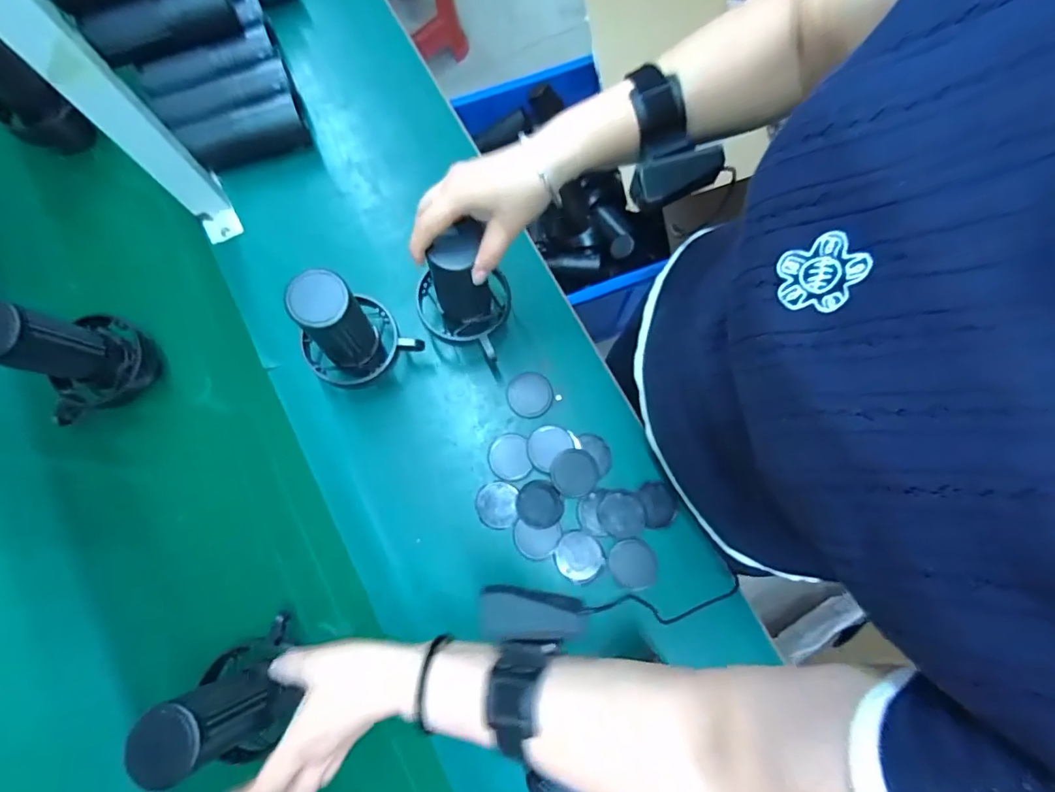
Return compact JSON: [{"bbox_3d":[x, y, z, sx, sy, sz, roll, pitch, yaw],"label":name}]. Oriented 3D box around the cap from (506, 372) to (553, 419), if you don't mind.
[{"bbox_3d":[0.003,-0.001,0.577,0.051,0.004,0.053,0,75,-1],"label":"cap"}]

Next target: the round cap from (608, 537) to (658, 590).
[{"bbox_3d":[0.110,0.175,0.534,0.050,0.004,0.049,0,75,-1],"label":"round cap"}]

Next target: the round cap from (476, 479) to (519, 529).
[{"bbox_3d":[-0.033,0.117,0.548,0.045,0.006,0.049,0,75,-1],"label":"round cap"}]

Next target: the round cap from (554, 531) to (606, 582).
[{"bbox_3d":[0.054,0.168,0.534,0.051,0.004,0.050,0,75,-1],"label":"round cap"}]

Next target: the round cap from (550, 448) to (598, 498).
[{"bbox_3d":[0.051,0.083,0.552,0.050,0.004,0.050,0,75,-1],"label":"round cap"}]

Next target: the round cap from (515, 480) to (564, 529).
[{"bbox_3d":[0.013,0.116,0.546,0.048,0.004,0.050,-36,79,-10],"label":"round cap"}]

